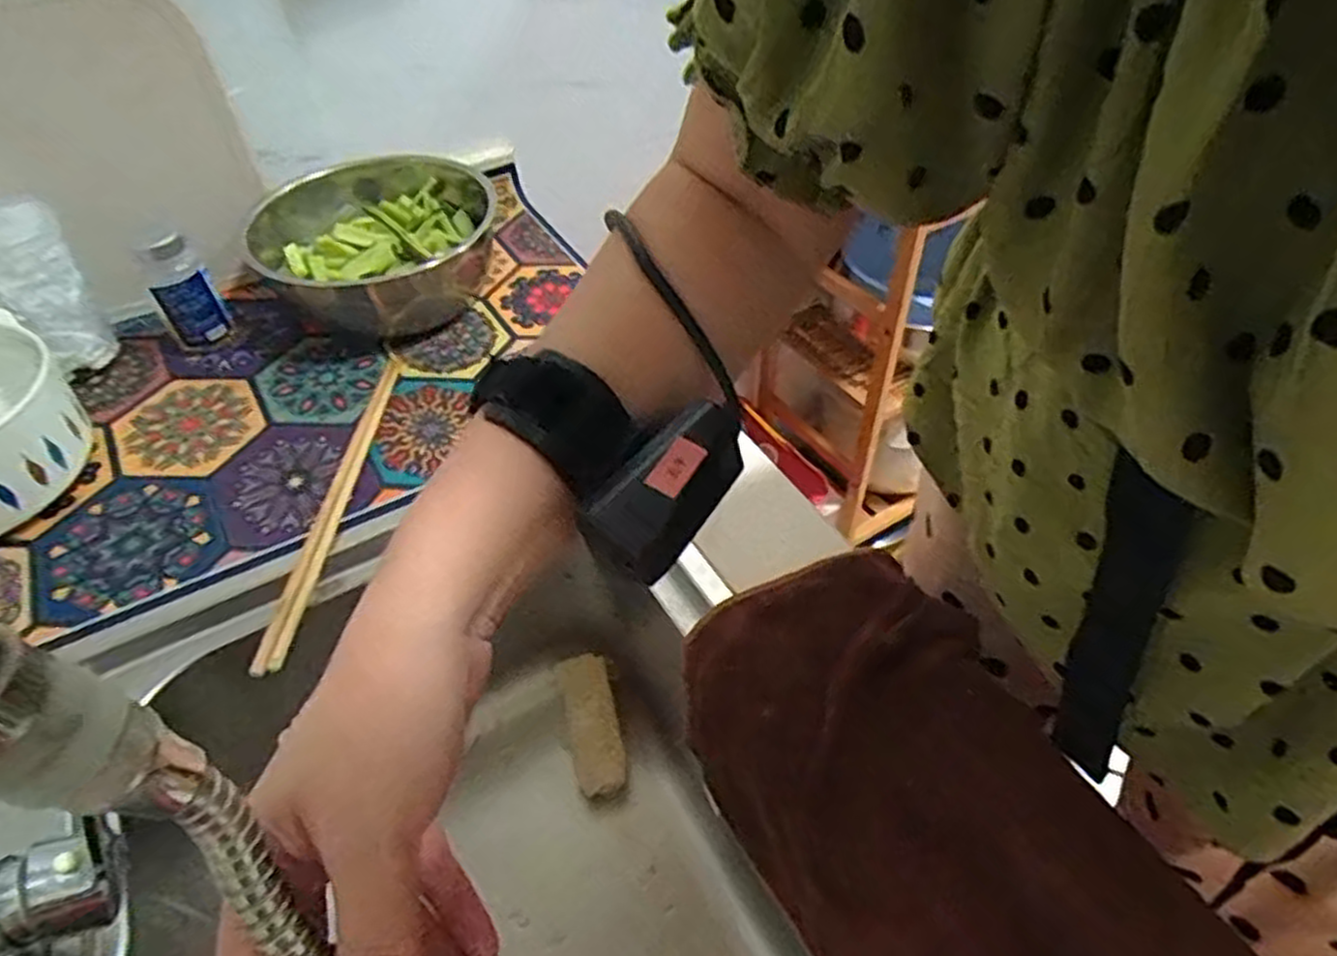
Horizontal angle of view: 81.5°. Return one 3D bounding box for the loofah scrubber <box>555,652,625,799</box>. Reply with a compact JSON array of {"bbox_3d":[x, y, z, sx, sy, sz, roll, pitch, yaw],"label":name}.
[{"bbox_3d":[-0.063,0.204,0.633,0.053,0.038,0.113,-11,47,-8],"label":"loofah scrubber"}]

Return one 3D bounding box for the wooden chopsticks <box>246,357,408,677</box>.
[{"bbox_3d":[-0.235,0.007,0.553,0.021,0.015,0.290,-1,47,1],"label":"wooden chopsticks"}]

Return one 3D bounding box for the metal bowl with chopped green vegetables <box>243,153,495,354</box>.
[{"bbox_3d":[-0.266,-0.215,0.711,0.196,0.076,0.211,-1,48,1],"label":"metal bowl with chopped green vegetables"}]

